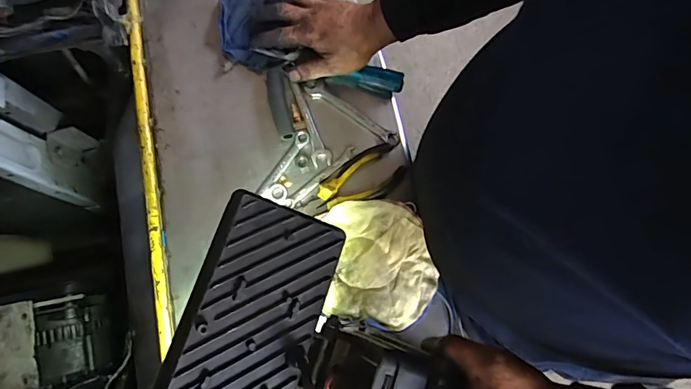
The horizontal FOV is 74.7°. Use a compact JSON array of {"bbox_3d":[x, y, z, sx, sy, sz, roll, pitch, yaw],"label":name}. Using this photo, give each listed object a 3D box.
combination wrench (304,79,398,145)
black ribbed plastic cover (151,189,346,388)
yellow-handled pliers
[{"bbox_3d":[0.007,-0.105,0.580,0.137,0.015,0.022,35,77,10],"label":"combination wrench"},{"bbox_3d":[-0.077,0.110,0.345,0.099,0.019,0.208,25,75,-19],"label":"black ribbed plastic cover"},{"bbox_3d":[0.011,-0.016,0.550,0.133,0.019,0.057,-25,75,-7],"label":"yellow-handled pliers"}]

